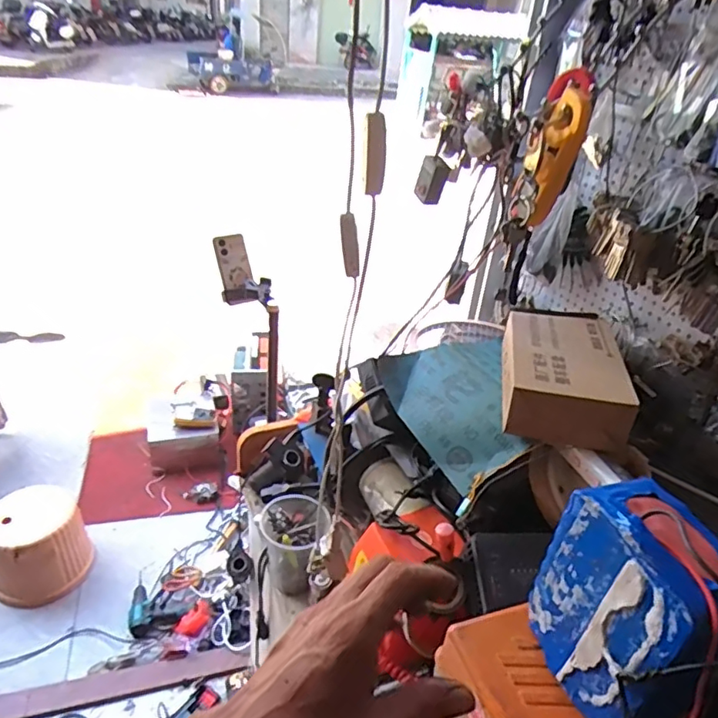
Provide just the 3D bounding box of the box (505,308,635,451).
[{"bbox_3d":[0.246,0.013,0.690,0.135,0.062,0.254,10,32,7],"label":"box"}]

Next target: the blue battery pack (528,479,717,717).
[{"bbox_3d":[0.190,0.176,0.389,0.089,0.146,0.126,-7,34,-20],"label":"blue battery pack"}]

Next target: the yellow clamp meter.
[{"bbox_3d":[0.224,-0.240,0.639,0.055,0.167,0.080,13,34,-1],"label":"yellow clamp meter"}]

